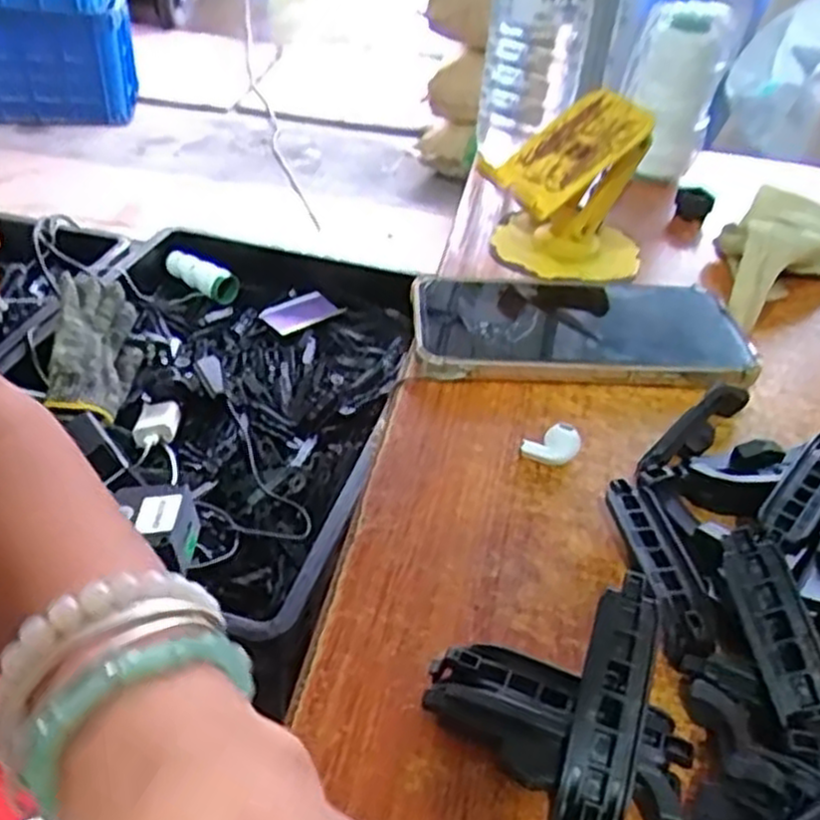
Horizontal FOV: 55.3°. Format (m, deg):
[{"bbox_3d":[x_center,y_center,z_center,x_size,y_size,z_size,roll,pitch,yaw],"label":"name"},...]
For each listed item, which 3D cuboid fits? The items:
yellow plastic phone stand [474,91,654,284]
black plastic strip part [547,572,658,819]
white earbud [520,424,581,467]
[{"bbox_3d":[0.095,-0.132,0.466,0.097,0.090,0.080,17,40,15],"label":"yellow plastic phone stand"},{"bbox_3d":[0.056,0.084,0.219,0.019,0.014,0.076,15,65,12],"label":"black plastic strip part"},{"bbox_3d":[0.059,0.015,0.331,0.023,0.018,0.011,12,39,9],"label":"white earbud"}]

